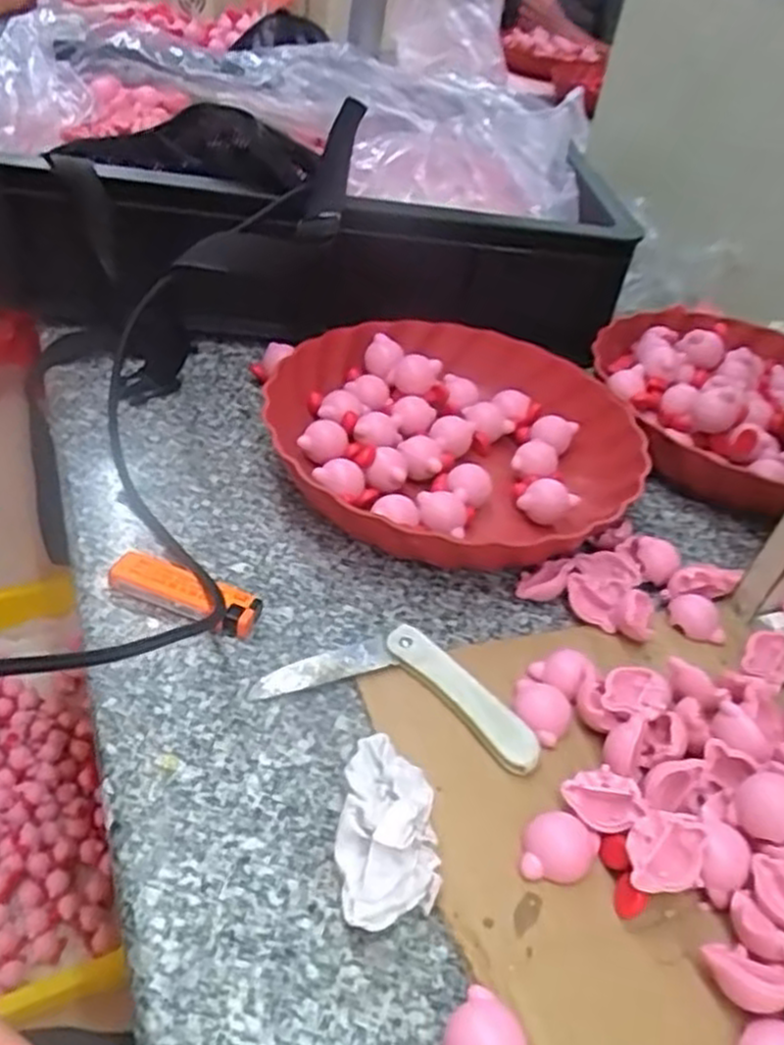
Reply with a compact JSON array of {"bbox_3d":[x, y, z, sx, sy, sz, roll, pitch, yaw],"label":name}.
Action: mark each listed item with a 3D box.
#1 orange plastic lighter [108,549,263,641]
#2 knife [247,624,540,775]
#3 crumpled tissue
[{"bbox_3d":[-0.110,0.039,0.414,0.080,0.016,0.027,16,43,12],"label":"orange plastic lighter"},{"bbox_3d":[0.006,0.080,0.391,0.136,0.011,0.058,14,43,9],"label":"knife"},{"bbox_3d":[-0.003,0.124,0.325,0.039,0.030,0.075,2,41,-9],"label":"crumpled tissue"}]

